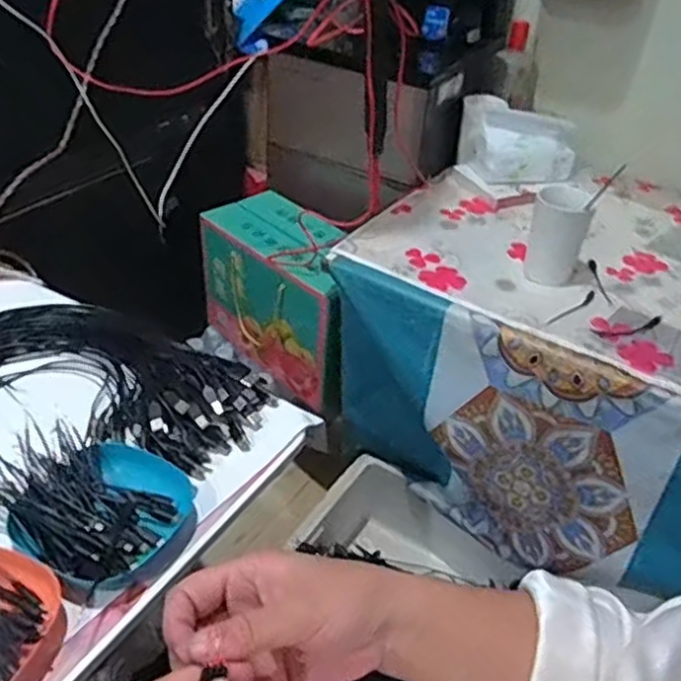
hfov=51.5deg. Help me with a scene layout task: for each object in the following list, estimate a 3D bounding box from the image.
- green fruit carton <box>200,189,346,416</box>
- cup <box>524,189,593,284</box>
[{"bbox_3d":[-0.081,-0.079,1.266,0.351,0.247,0.158,34,46,32],"label":"green fruit carton"},{"bbox_3d":[0.302,-0.150,0.986,0.075,0.124,0.063,15,39,12],"label":"cup"}]

